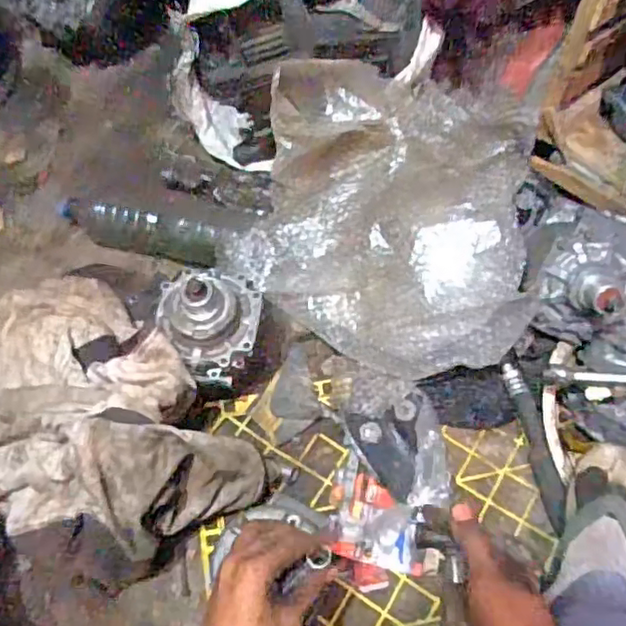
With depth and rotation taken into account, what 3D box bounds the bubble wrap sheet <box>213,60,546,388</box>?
[{"bbox_3d":[0.091,-0.142,0.806,0.373,0.174,0.398,9,60,6],"label":"bubble wrap sheet"}]

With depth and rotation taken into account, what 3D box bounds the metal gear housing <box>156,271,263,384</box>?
[{"bbox_3d":[-0.123,0.001,0.693,0.117,0.096,0.123,0,59,1],"label":"metal gear housing"}]

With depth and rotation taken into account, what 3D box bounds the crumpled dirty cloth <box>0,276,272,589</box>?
[{"bbox_3d":[-0.293,0.088,0.708,0.471,0.171,0.243,38,67,21],"label":"crumpled dirty cloth"}]

